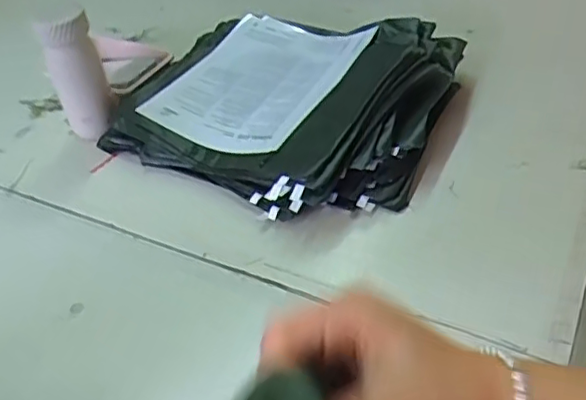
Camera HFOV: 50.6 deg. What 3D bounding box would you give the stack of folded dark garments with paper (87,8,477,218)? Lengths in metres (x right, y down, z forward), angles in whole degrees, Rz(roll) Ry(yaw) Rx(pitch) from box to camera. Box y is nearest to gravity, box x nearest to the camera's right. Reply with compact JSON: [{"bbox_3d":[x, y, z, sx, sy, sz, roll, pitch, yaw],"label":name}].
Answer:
[{"bbox_3d":[-0.007,-0.148,0.843,0.414,0.077,0.367,17,47,23],"label":"stack of folded dark garments with paper"}]

